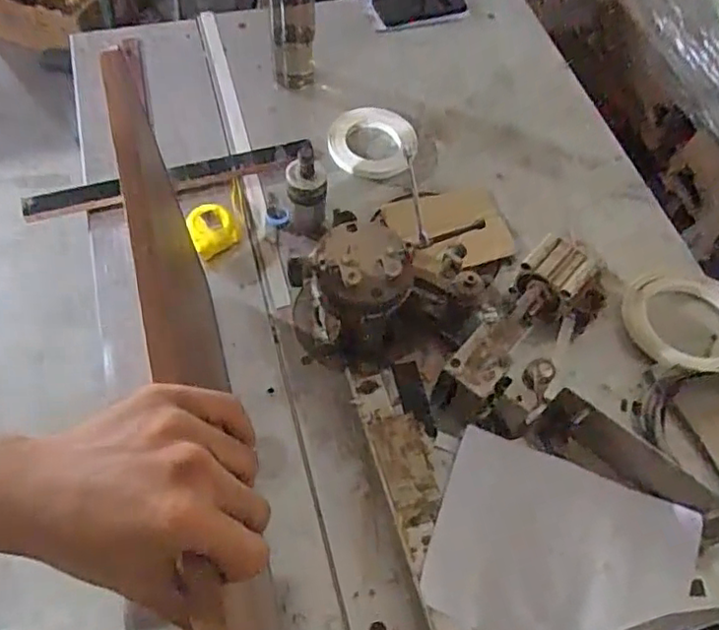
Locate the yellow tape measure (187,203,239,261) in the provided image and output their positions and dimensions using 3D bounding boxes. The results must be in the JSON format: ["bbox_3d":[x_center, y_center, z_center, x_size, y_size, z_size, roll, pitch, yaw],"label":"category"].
[{"bbox_3d":[-0.209,-0.121,0.868,0.068,0.038,0.065,-30,66,-19],"label":"yellow tape measure"}]

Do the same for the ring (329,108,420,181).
[{"bbox_3d":[0.020,-0.281,1.007,0.140,0.029,0.150,15,60,4],"label":"ring"}]

